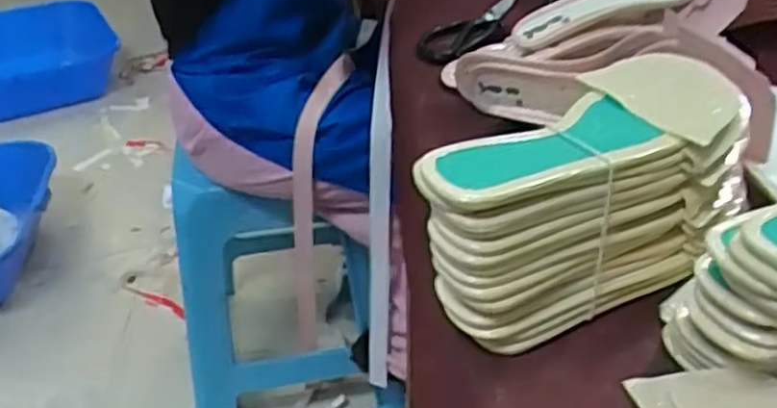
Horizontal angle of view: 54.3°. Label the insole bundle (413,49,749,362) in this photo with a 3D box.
[{"bbox_3d":[0.123,-0.004,0.481,0.224,0.112,0.107,-23,39,-28],"label":"insole bundle"}]

